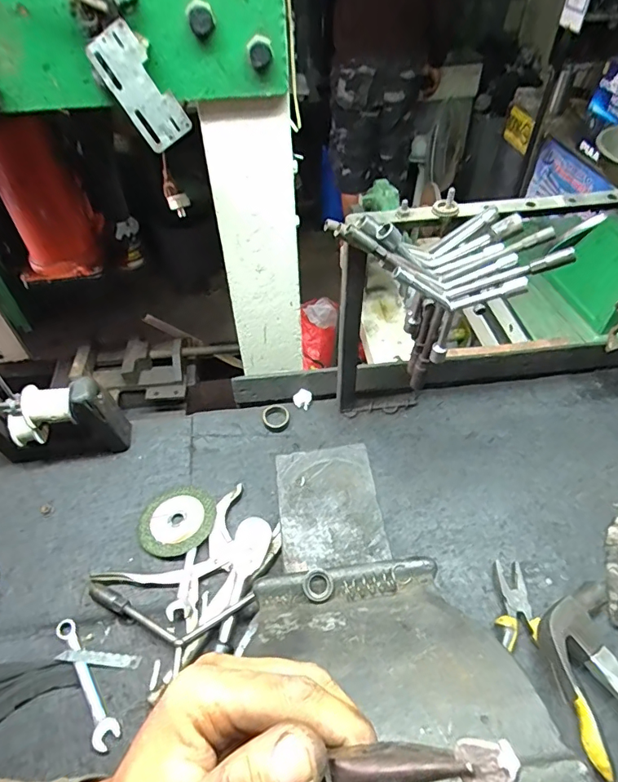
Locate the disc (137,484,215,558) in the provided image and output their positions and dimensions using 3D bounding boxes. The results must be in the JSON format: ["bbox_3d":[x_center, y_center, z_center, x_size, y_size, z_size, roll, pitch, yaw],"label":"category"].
[{"bbox_3d":[-0.167,0.166,0.604,0.091,0.015,0.093,-1,49,1],"label":"disc"}]

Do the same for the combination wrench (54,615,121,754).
[{"bbox_3d":[-0.240,0.309,0.503,0.025,0.009,0.139,-32,63,-15],"label":"combination wrench"}]

